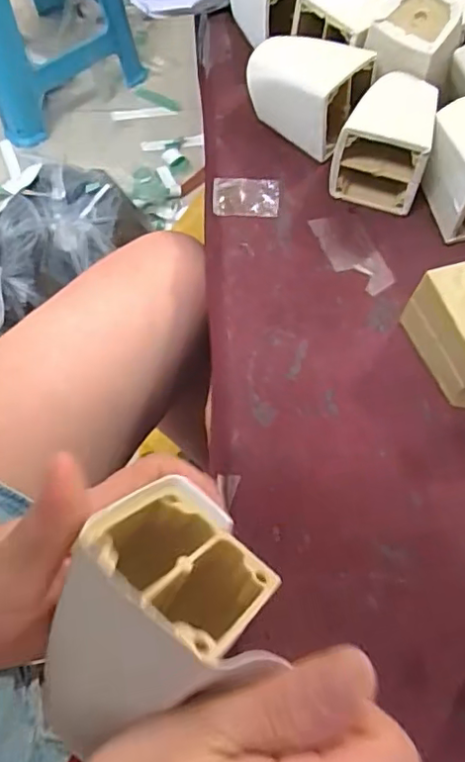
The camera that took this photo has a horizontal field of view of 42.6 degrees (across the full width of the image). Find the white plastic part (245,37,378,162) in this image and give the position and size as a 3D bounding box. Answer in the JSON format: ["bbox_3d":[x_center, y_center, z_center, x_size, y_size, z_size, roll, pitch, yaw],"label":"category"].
[{"bbox_3d":[0.050,-0.207,0.425,0.084,0.056,0.059,35,69,15],"label":"white plastic part"}]

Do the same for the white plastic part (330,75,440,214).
[{"bbox_3d":[0.104,-0.164,0.403,0.060,0.060,0.074,17,65,8],"label":"white plastic part"}]

